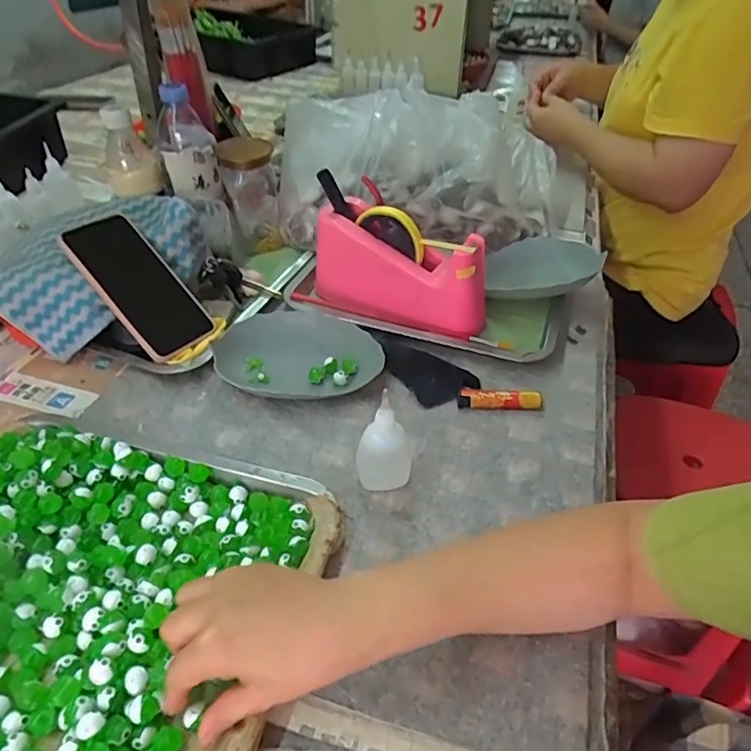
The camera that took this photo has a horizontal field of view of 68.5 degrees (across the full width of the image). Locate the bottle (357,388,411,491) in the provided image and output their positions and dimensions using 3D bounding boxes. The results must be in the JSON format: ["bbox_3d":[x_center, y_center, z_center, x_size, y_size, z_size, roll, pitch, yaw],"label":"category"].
[{"bbox_3d":[0.011,0.048,0.451,0.045,0.086,0.050,9,43,5],"label":"bottle"}]

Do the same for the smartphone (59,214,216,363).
[{"bbox_3d":[-0.237,-0.091,0.561,0.153,0.012,0.078,51,51,-5],"label":"smartphone"}]

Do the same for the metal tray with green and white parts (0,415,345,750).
[{"bbox_3d":[-0.196,0.141,0.367,0.297,0.037,0.256,14,43,10],"label":"metal tray with green and white parts"}]

